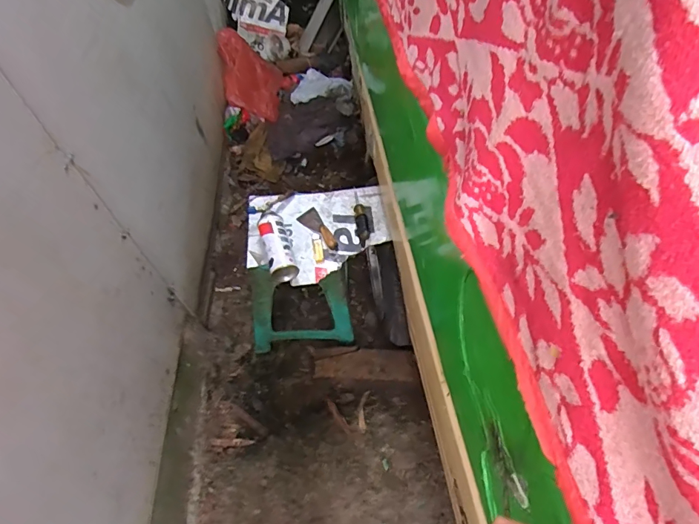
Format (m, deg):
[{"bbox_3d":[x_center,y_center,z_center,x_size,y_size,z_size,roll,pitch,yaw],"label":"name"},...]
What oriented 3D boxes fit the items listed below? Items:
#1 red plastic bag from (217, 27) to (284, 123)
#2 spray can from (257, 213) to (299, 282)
[{"bbox_3d":[-0.394,-0.748,1.788,0.239,0.276,0.296,-11,57,-3],"label":"red plastic bag"},{"bbox_3d":[-0.183,-0.042,1.077,0.069,0.068,0.185,-17,57,-7],"label":"spray can"}]

